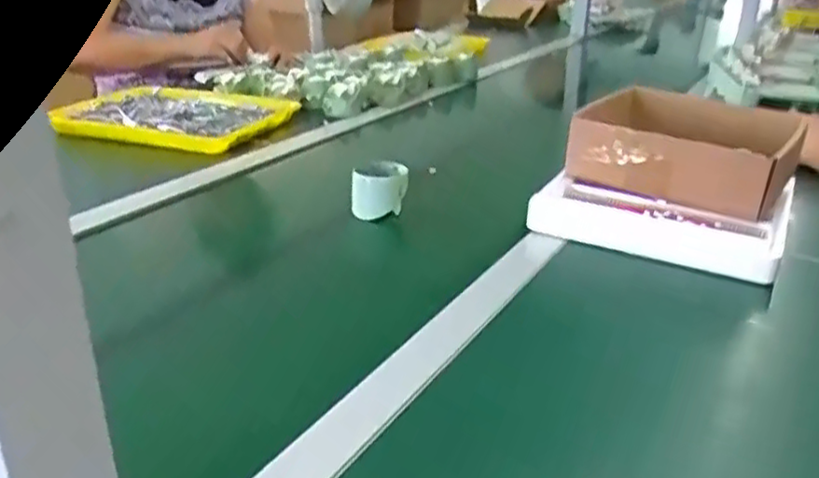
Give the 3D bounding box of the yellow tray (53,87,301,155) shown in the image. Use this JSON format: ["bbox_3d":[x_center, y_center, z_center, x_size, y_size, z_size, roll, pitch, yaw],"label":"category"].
[{"bbox_3d":[-0.387,-0.201,1.175,0.335,0.036,0.254,9,25,16],"label":"yellow tray"}]

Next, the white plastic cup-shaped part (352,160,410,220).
[{"bbox_3d":[-0.034,-0.057,0.849,0.065,0.054,0.074,0,24,-3],"label":"white plastic cup-shaped part"}]

